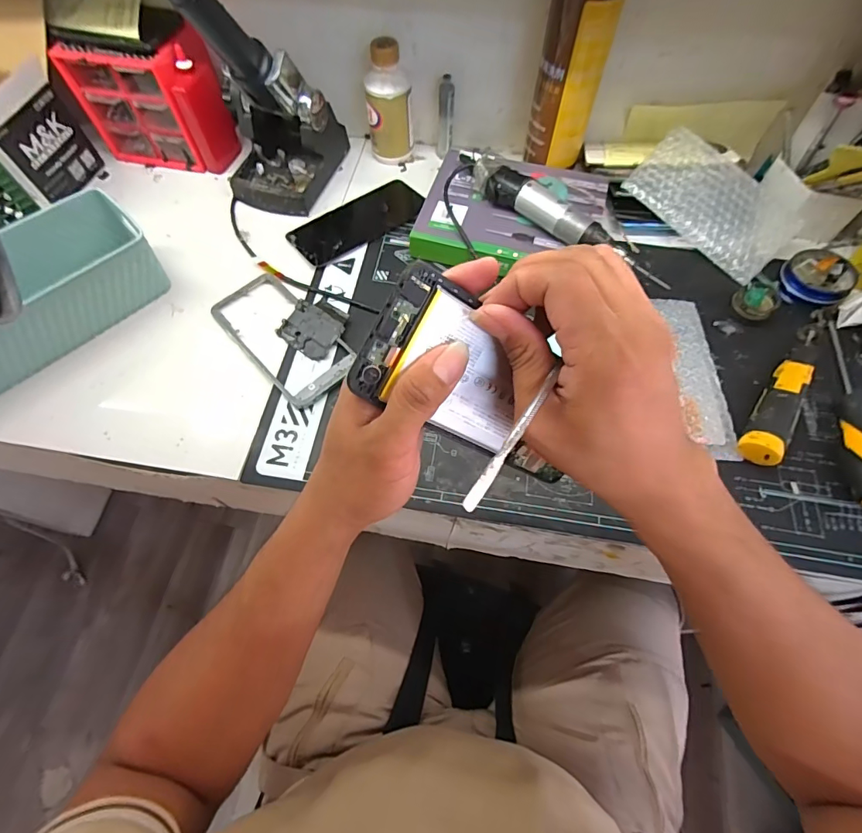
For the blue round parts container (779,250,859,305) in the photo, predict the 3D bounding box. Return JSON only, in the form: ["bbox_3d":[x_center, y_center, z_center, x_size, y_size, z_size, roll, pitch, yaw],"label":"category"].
[{"bbox_3d":[0.397,-0.143,0.469,0.063,0.029,0.052,18,65,9],"label":"blue round parts container"}]

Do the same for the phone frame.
[{"bbox_3d":[-0.147,-0.080,0.451,0.076,0.005,0.161,-40,70,-17],"label":"phone frame"}]

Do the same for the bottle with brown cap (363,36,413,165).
[{"bbox_3d":[-0.048,-0.358,0.529,0.051,0.125,0.043,-2,64,-1],"label":"bottle with brown cap"}]

